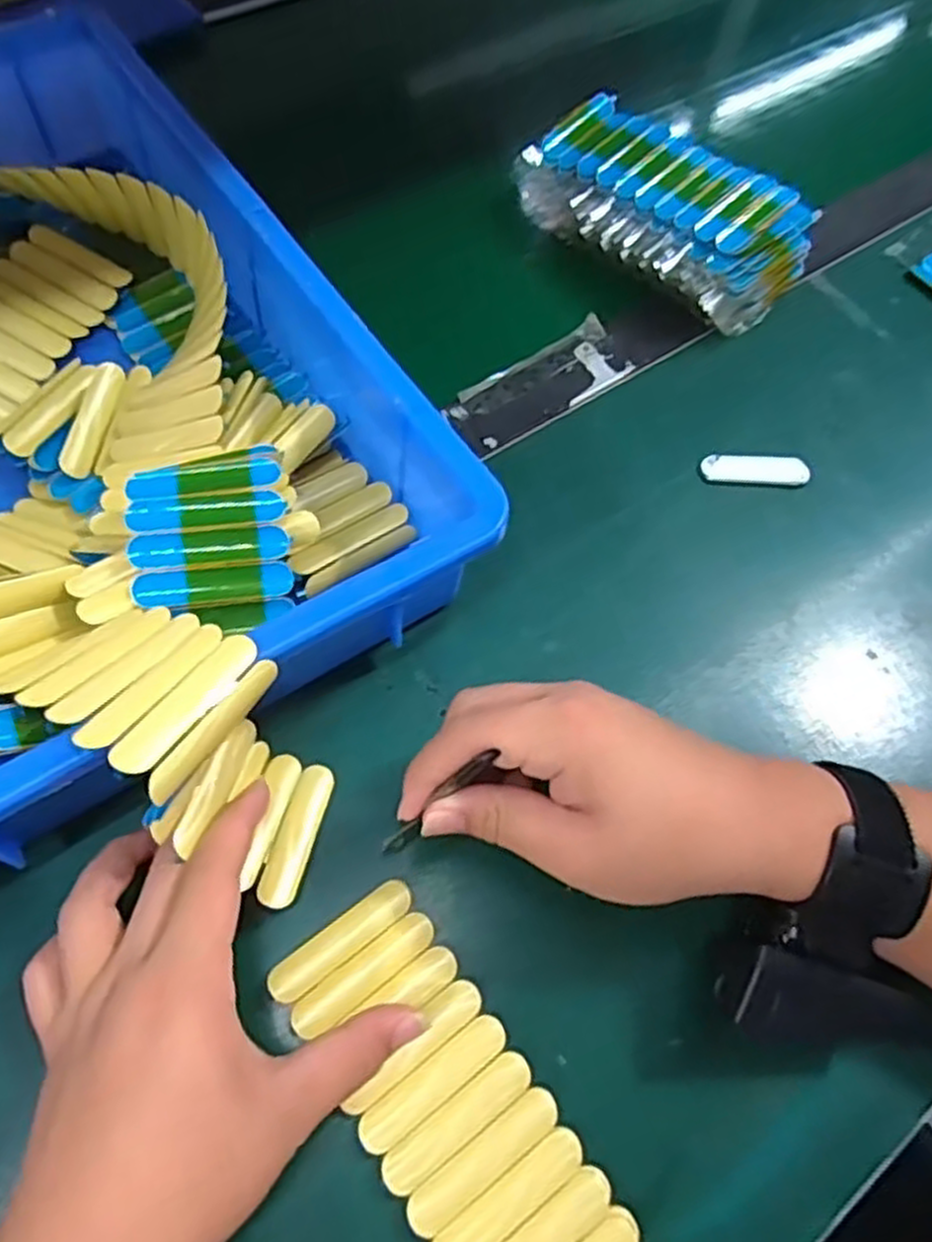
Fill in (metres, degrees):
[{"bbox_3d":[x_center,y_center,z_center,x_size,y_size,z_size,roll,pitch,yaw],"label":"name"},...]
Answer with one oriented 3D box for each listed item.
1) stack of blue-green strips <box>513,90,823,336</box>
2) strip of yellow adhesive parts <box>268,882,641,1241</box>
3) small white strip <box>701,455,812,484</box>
[{"bbox_3d":[0.118,-0.253,0.489,0.177,0.060,0.097,38,67,15],"label":"stack of blue-green strips"},{"bbox_3d":[-0.007,0.180,0.294,0.062,0.005,0.153,-31,71,-18],"label":"strip of yellow adhesive parts"},{"bbox_3d":[0.162,-0.084,0.440,0.059,0.005,0.016,2,63,-3],"label":"small white strip"}]

